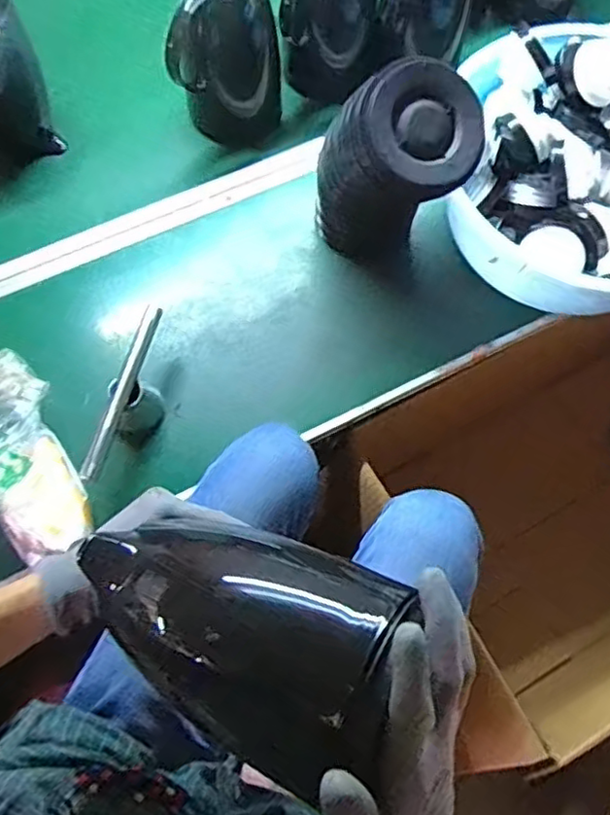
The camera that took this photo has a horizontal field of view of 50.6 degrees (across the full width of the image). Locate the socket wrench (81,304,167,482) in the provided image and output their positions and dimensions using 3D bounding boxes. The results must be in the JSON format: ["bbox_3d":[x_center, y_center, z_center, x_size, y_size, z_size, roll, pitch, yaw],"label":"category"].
[{"bbox_3d":[-0.181,-0.010,0.692,0.049,0.067,0.198,8,69,2],"label":"socket wrench"}]

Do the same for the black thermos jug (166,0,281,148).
[{"bbox_3d":[-0.100,-0.443,0.809,0.132,0.196,0.114,-7,69,-3],"label":"black thermos jug"}]

